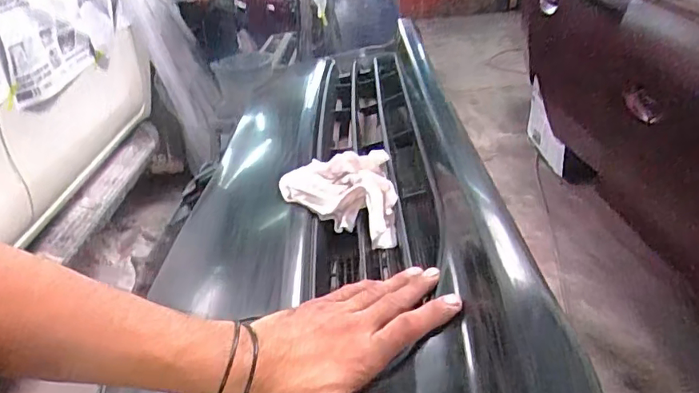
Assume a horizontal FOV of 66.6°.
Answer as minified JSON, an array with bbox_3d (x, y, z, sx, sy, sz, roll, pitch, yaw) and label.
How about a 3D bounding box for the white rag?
[{"bbox_3d":[-0.012,0.004,0.574,0.120,0.068,0.106,-6,29,-1],"label":"white rag"}]

